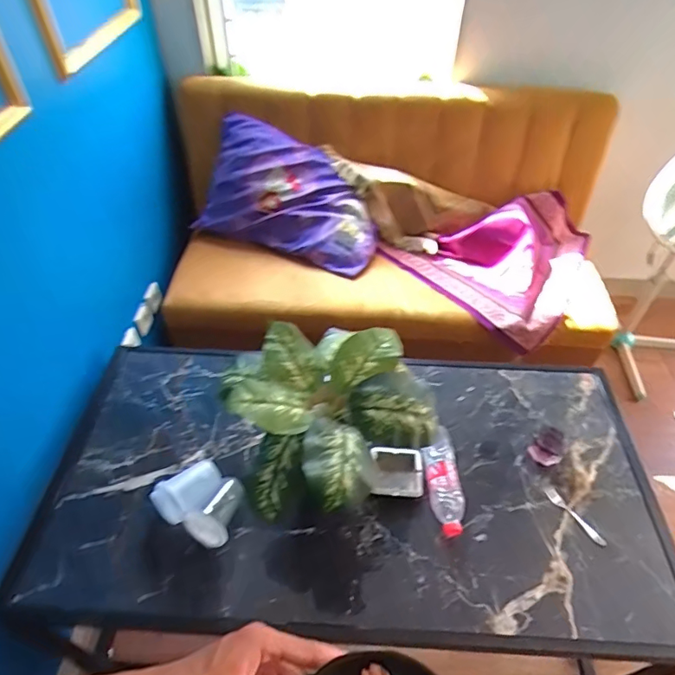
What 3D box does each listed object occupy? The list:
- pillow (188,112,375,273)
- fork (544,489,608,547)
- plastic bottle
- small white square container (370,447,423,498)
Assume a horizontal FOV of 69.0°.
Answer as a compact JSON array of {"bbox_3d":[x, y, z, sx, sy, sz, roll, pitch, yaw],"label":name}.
[{"bbox_3d":[-0.137,-0.456,1.647,0.605,0.380,0.093,21,6,1],"label":"pillow"},{"bbox_3d":[0.477,0.361,0.987,0.024,0.008,0.134,-25,53,-22],"label":"fork"},{"bbox_3d":[0.217,0.295,1.010,0.067,0.052,0.227,-4,48,-4],"label":"plastic bottle"},{"bbox_3d":[0.124,0.284,1.039,0.114,0.042,0.112,3,48,2],"label":"small white square container"}]

